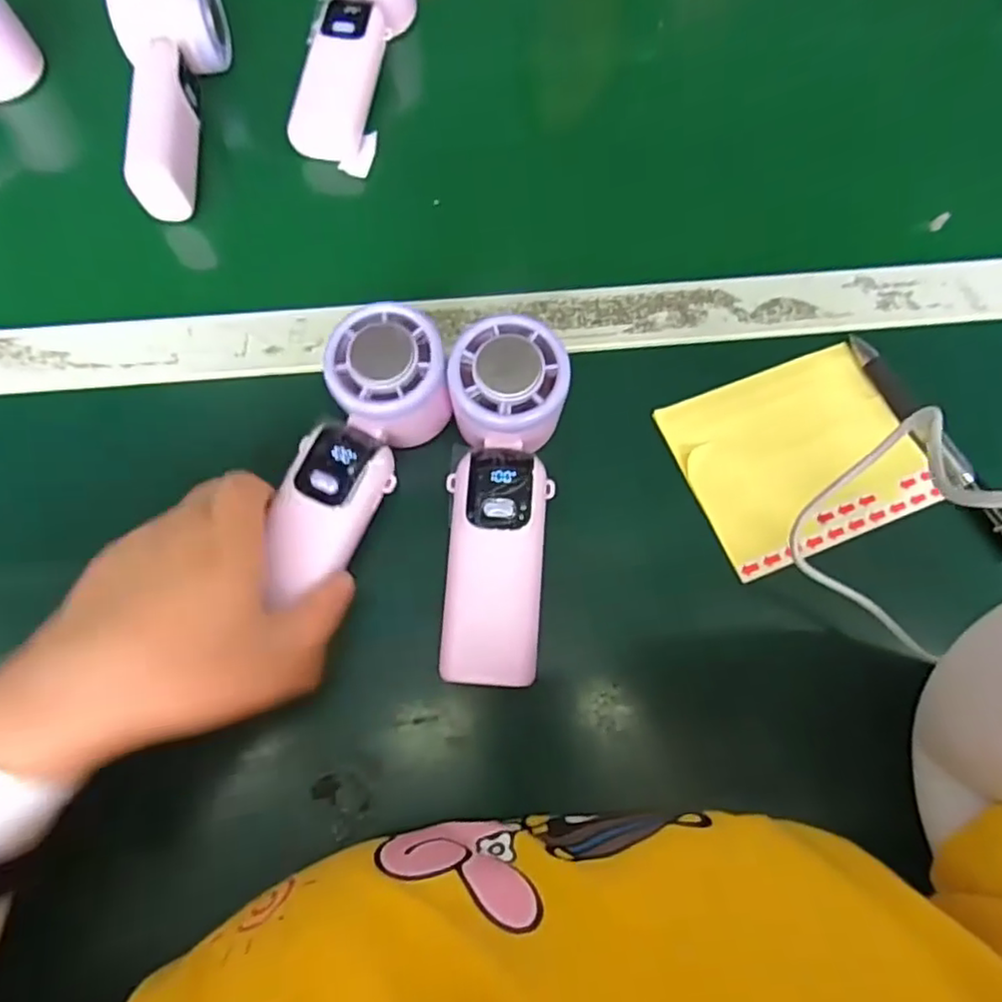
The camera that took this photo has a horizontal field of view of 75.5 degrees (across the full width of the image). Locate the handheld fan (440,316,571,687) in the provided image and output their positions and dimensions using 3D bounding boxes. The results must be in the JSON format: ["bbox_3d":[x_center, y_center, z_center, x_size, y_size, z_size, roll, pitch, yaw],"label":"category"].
[{"bbox_3d":[0.000,0.000,0.308,0.050,0.042,0.163,4,85,2],"label":"handheld fan"}]

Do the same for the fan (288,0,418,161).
[{"bbox_3d":[-0.100,-0.296,0.422,0.060,0.046,0.164,12,86,5],"label":"fan"}]

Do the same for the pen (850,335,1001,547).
[{"bbox_3d":[0.228,-0.031,0.336,0.012,0.011,0.140,-24,71,-8],"label":"pen"}]

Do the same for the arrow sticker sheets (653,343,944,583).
[{"bbox_3d":[0.156,-0.024,0.339,0.118,0.008,0.099,-21,71,-7],"label":"arrow sticker sheets"}]

